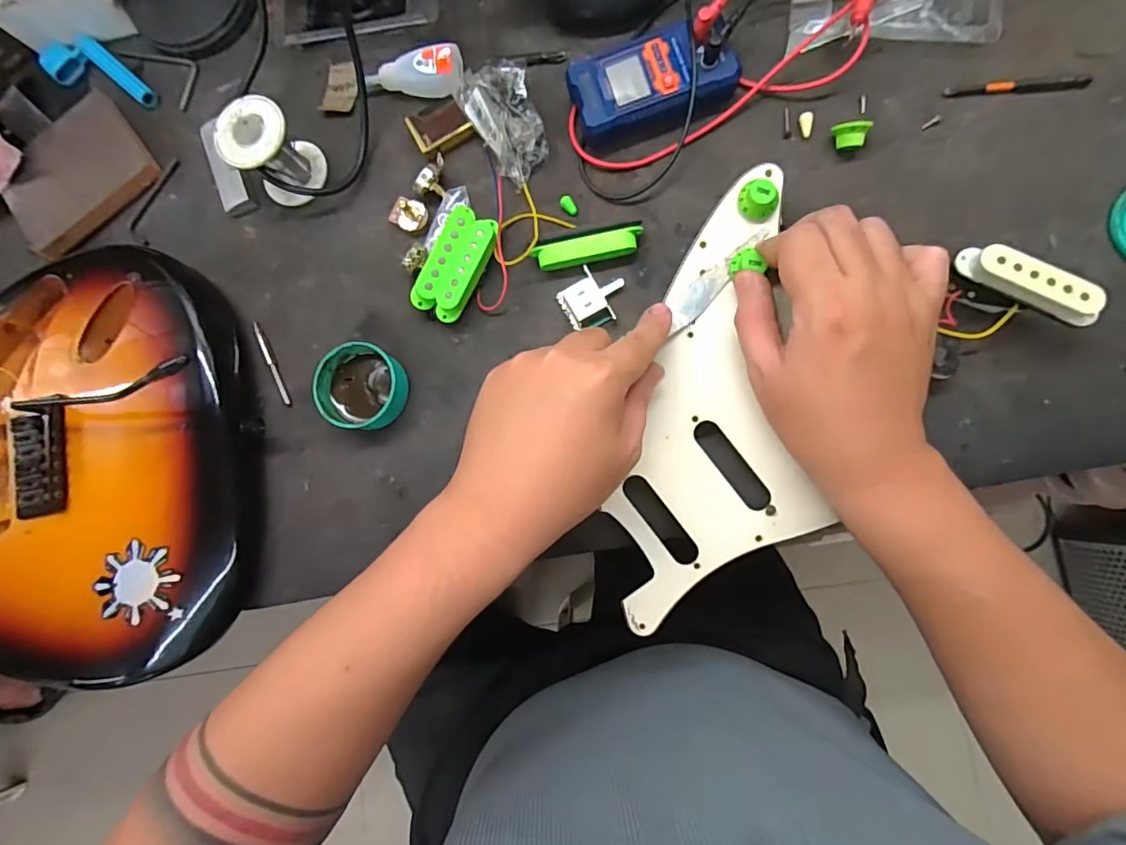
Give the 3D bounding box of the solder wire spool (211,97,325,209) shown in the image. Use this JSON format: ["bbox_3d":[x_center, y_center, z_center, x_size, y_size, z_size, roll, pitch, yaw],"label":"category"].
[{"bbox_3d":[-0.219,-0.203,0.391,0.052,0.055,0.051,-1,84,7],"label":"solder wire spool"}]

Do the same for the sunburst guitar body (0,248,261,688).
[{"bbox_3d":[-0.428,0.057,0.388,0.407,0.057,0.301,-15,82,6],"label":"sunburst guitar body"}]

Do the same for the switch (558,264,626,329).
[{"bbox_3d":[0.022,-0.088,0.369,0.045,0.012,0.040,-28,81,4],"label":"switch"}]

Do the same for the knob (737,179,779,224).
[{"bbox_3d":[0.122,-0.140,0.326,0.024,0.017,0.019,30,88,10],"label":"knob"}]

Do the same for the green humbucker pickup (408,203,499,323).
[{"bbox_3d":[-0.077,-0.114,0.378,0.039,0.024,0.080,23,87,9],"label":"green humbucker pickup"}]

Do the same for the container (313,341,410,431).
[{"bbox_3d":[-0.146,-0.025,0.376,0.062,0.028,0.059,-1,84,7],"label":"container"}]

